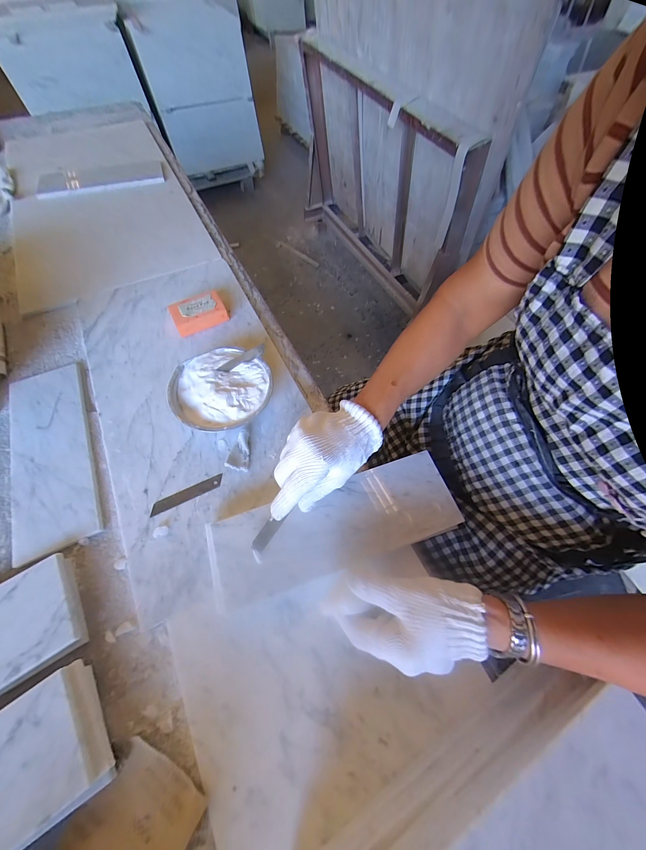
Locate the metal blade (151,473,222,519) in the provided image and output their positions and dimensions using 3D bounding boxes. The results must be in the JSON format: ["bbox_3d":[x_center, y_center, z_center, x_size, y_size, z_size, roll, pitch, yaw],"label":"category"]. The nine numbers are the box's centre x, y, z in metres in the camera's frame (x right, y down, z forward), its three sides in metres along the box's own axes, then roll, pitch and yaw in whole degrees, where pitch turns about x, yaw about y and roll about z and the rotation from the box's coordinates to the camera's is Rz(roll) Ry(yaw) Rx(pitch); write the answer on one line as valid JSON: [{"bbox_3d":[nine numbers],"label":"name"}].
[{"bbox_3d":[-0.186,0.095,0.397,0.097,0.004,0.018,-23,66,-12],"label":"metal blade"}]

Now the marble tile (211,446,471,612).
[{"bbox_3d":[0.017,0.123,0.358,0.304,0.013,0.101,-17,65,-10],"label":"marble tile"}]

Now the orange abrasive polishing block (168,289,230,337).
[{"bbox_3d":[-0.231,-0.210,0.539,0.092,0.033,0.064,-26,67,-14],"label":"orange abrasive polishing block"}]

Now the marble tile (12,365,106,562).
[{"bbox_3d":[-0.402,0.035,0.425,0.104,0.004,0.299,-22,66,-12],"label":"marble tile"}]

